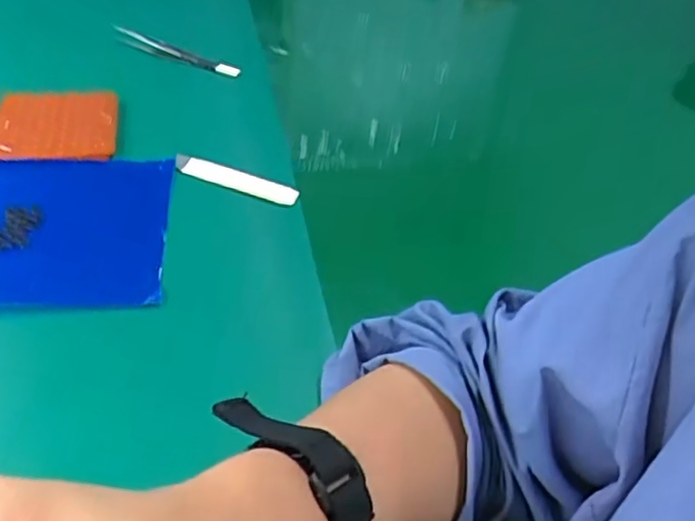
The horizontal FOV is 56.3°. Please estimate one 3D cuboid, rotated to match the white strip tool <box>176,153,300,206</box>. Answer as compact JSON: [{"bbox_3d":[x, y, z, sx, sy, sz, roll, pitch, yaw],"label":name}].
[{"bbox_3d":[-0.086,-0.063,0.498,0.101,0.010,0.016,17,46,10],"label":"white strip tool"}]

